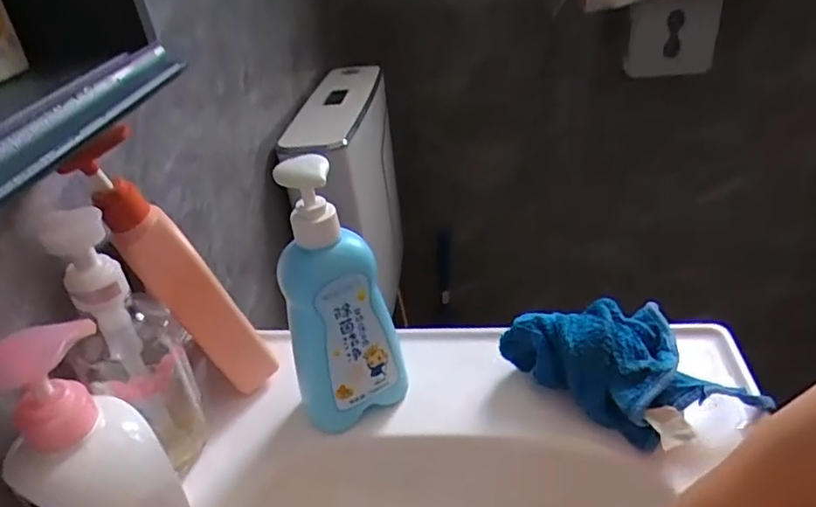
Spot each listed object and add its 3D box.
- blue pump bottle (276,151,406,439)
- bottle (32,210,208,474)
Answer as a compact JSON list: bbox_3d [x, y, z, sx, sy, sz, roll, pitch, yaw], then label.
[{"bbox_3d":[-0.052,0.034,0.413,0.078,0.206,0.040,-14,33,-10],"label":"blue pump bottle"},{"bbox_3d":[-0.189,0.061,0.392,0.052,0.199,0.067,21,42,36],"label":"bottle"}]

